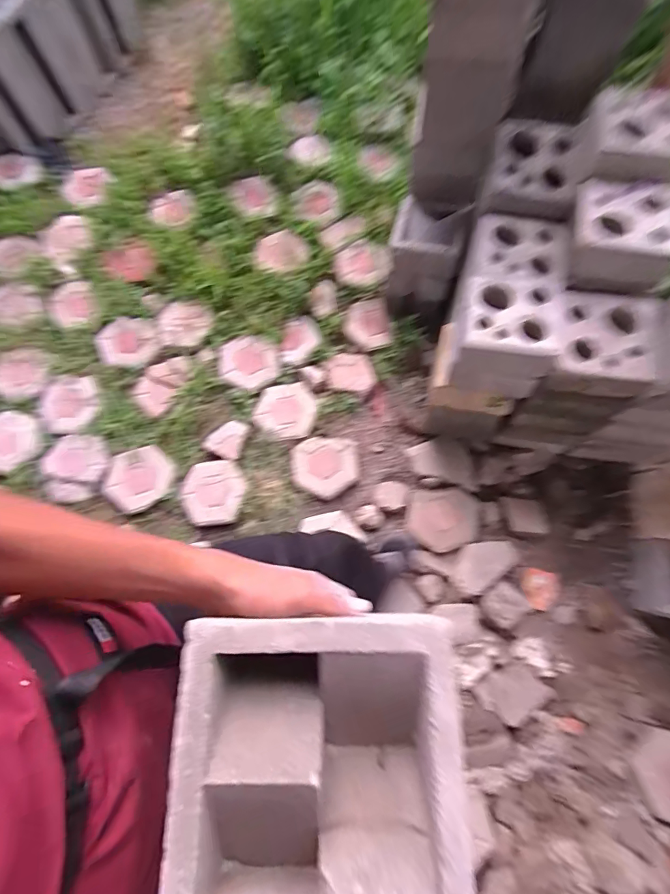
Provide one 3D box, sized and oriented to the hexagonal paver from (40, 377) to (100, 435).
[{"bbox_3d":[-0.873,-0.142,1.388,0.182,0.026,0.181,1,75,2],"label":"hexagonal paver"}]

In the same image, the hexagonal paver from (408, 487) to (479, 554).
[{"bbox_3d":[0.332,0.217,1.273,0.217,0.037,0.178,-5,74,0],"label":"hexagonal paver"}]

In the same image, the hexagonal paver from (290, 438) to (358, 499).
[{"bbox_3d":[-0.035,0.060,1.325,0.209,0.034,0.180,10,75,4],"label":"hexagonal paver"}]

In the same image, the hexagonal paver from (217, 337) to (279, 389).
[{"bbox_3d":[-0.298,-0.292,1.451,0.206,0.022,0.177,20,76,7],"label":"hexagonal paver"}]

